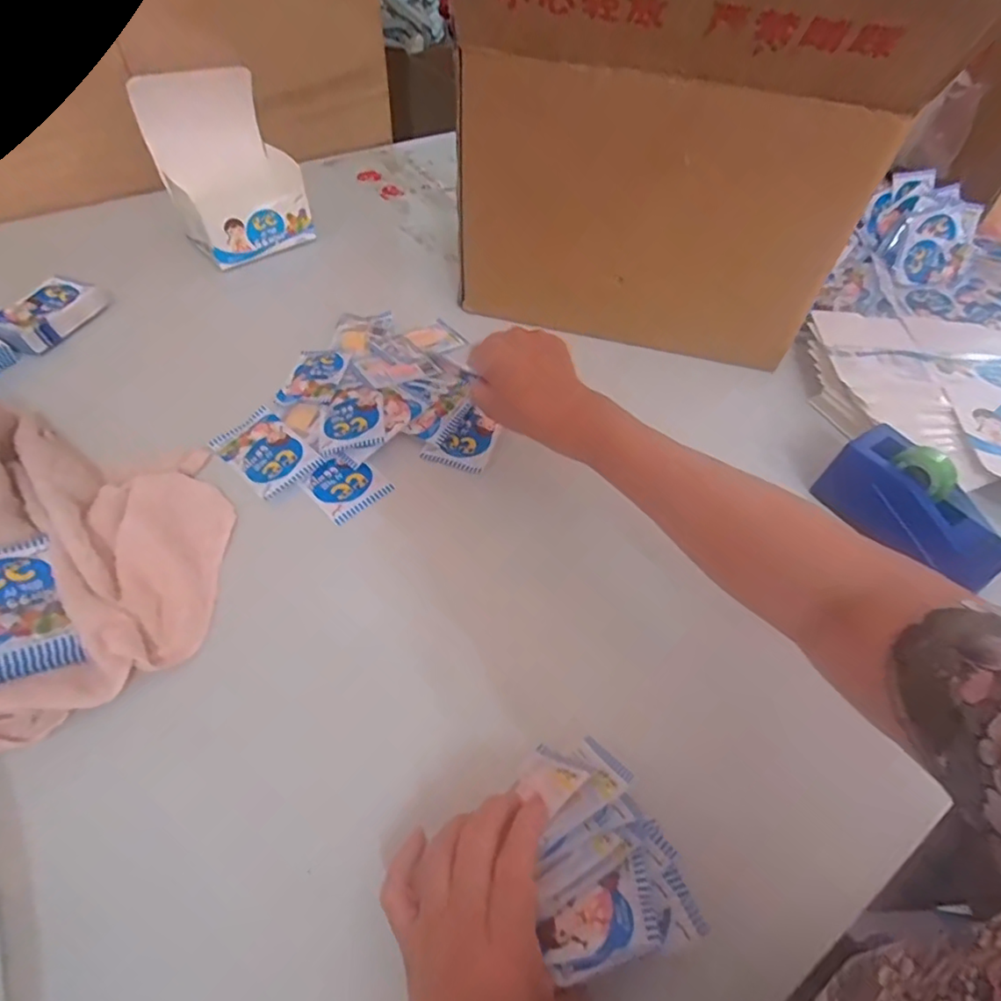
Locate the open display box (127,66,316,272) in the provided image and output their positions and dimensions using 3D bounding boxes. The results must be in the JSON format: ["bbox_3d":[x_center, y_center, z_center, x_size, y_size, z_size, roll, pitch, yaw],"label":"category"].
[{"bbox_3d":[-0.332,-0.409,0.680,0.151,0.172,0.113,-34,61,-25],"label":"open display box"}]

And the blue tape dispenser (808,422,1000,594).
[{"bbox_3d":[0.355,0.006,0.470,0.054,0.070,0.144,-26,58,-20],"label":"blue tape dispenser"}]

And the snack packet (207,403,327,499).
[{"bbox_3d":[-0.221,-0.047,0.519,0.098,0.008,0.063,37,60,23],"label":"snack packet"}]

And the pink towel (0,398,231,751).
[{"bbox_3d":[-0.341,0.015,0.430,0.214,0.059,0.300,-24,57,-19],"label":"pink towel"}]

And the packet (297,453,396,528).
[{"bbox_3d":[-0.142,-0.014,0.507,0.062,0.013,0.063,36,59,22],"label":"packet"}]

